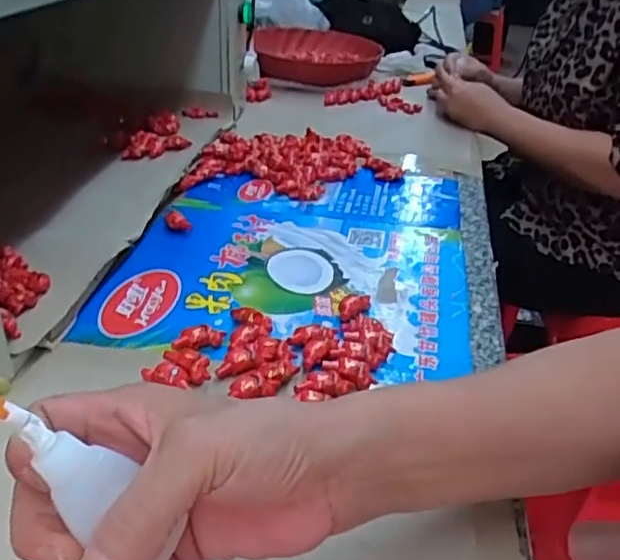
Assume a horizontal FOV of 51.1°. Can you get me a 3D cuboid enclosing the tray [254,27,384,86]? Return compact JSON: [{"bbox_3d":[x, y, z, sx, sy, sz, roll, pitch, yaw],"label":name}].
[{"bbox_3d":[0.020,-0.411,1.191,0.228,0.058,0.282,0,31,-5],"label":"tray"}]

